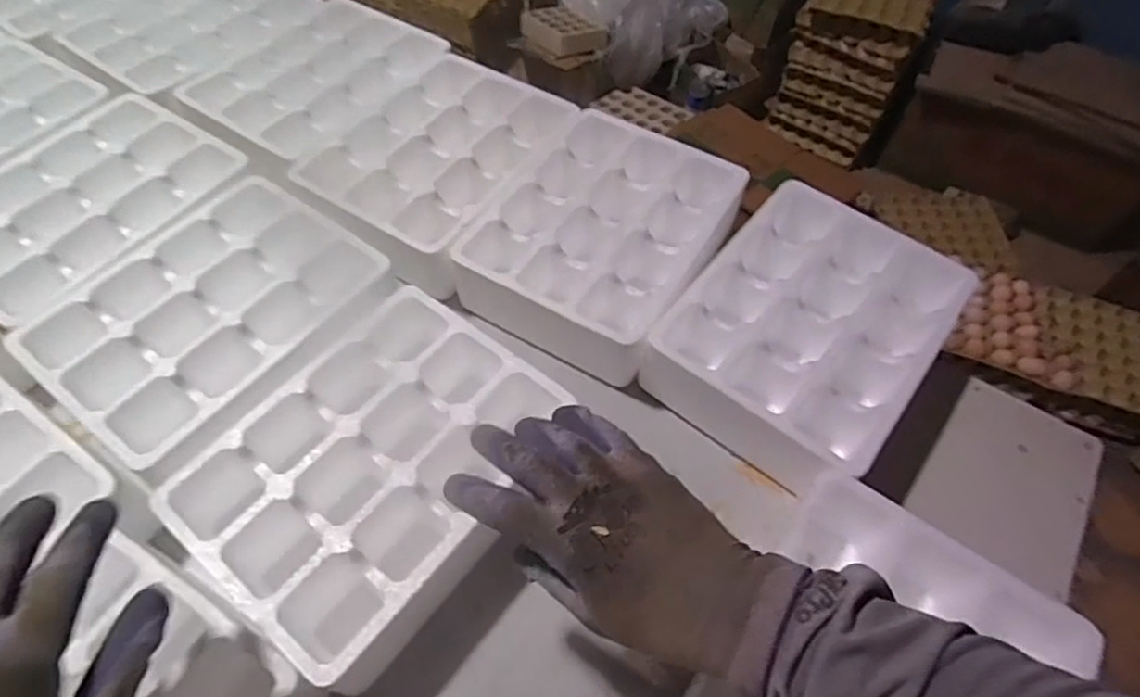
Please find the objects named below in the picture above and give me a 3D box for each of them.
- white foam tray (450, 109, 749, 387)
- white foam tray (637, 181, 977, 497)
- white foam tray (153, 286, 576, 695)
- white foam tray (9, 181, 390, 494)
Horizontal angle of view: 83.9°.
[{"bbox_3d":[0.031,-0.102,0.595,0.188,0.069,0.249,28,60,15],"label":"white foam tray"},{"bbox_3d":[0.202,-0.021,0.541,0.180,0.065,0.244,35,62,19],"label":"white foam tray"},{"bbox_3d":[-0.139,0.088,0.469,0.184,0.063,0.241,32,62,19],"label":"white foam tray"},{"bbox_3d":[-0.288,-0.031,0.513,0.194,0.027,0.232,35,63,21],"label":"white foam tray"}]

